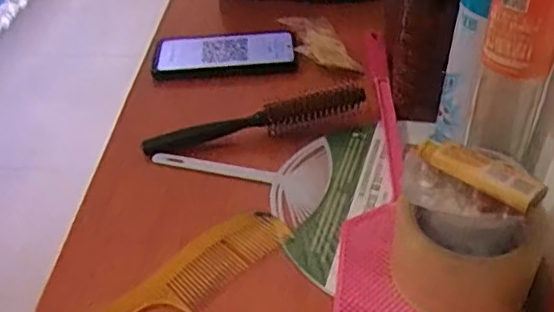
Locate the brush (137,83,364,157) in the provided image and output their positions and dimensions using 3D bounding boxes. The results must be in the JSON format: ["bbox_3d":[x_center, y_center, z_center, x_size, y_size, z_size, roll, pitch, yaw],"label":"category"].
[{"bbox_3d":[-0.020,-0.033,0.564,0.212,0.042,0.028,-13,40,-9],"label":"brush"}]

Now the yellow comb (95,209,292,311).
[{"bbox_3d":[-0.078,0.098,0.428,0.203,0.009,0.050,-33,46,-30],"label":"yellow comb"}]

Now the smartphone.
[{"bbox_3d":[-0.062,-0.120,0.689,0.163,0.016,0.077,-5,39,-1],"label":"smartphone"}]

